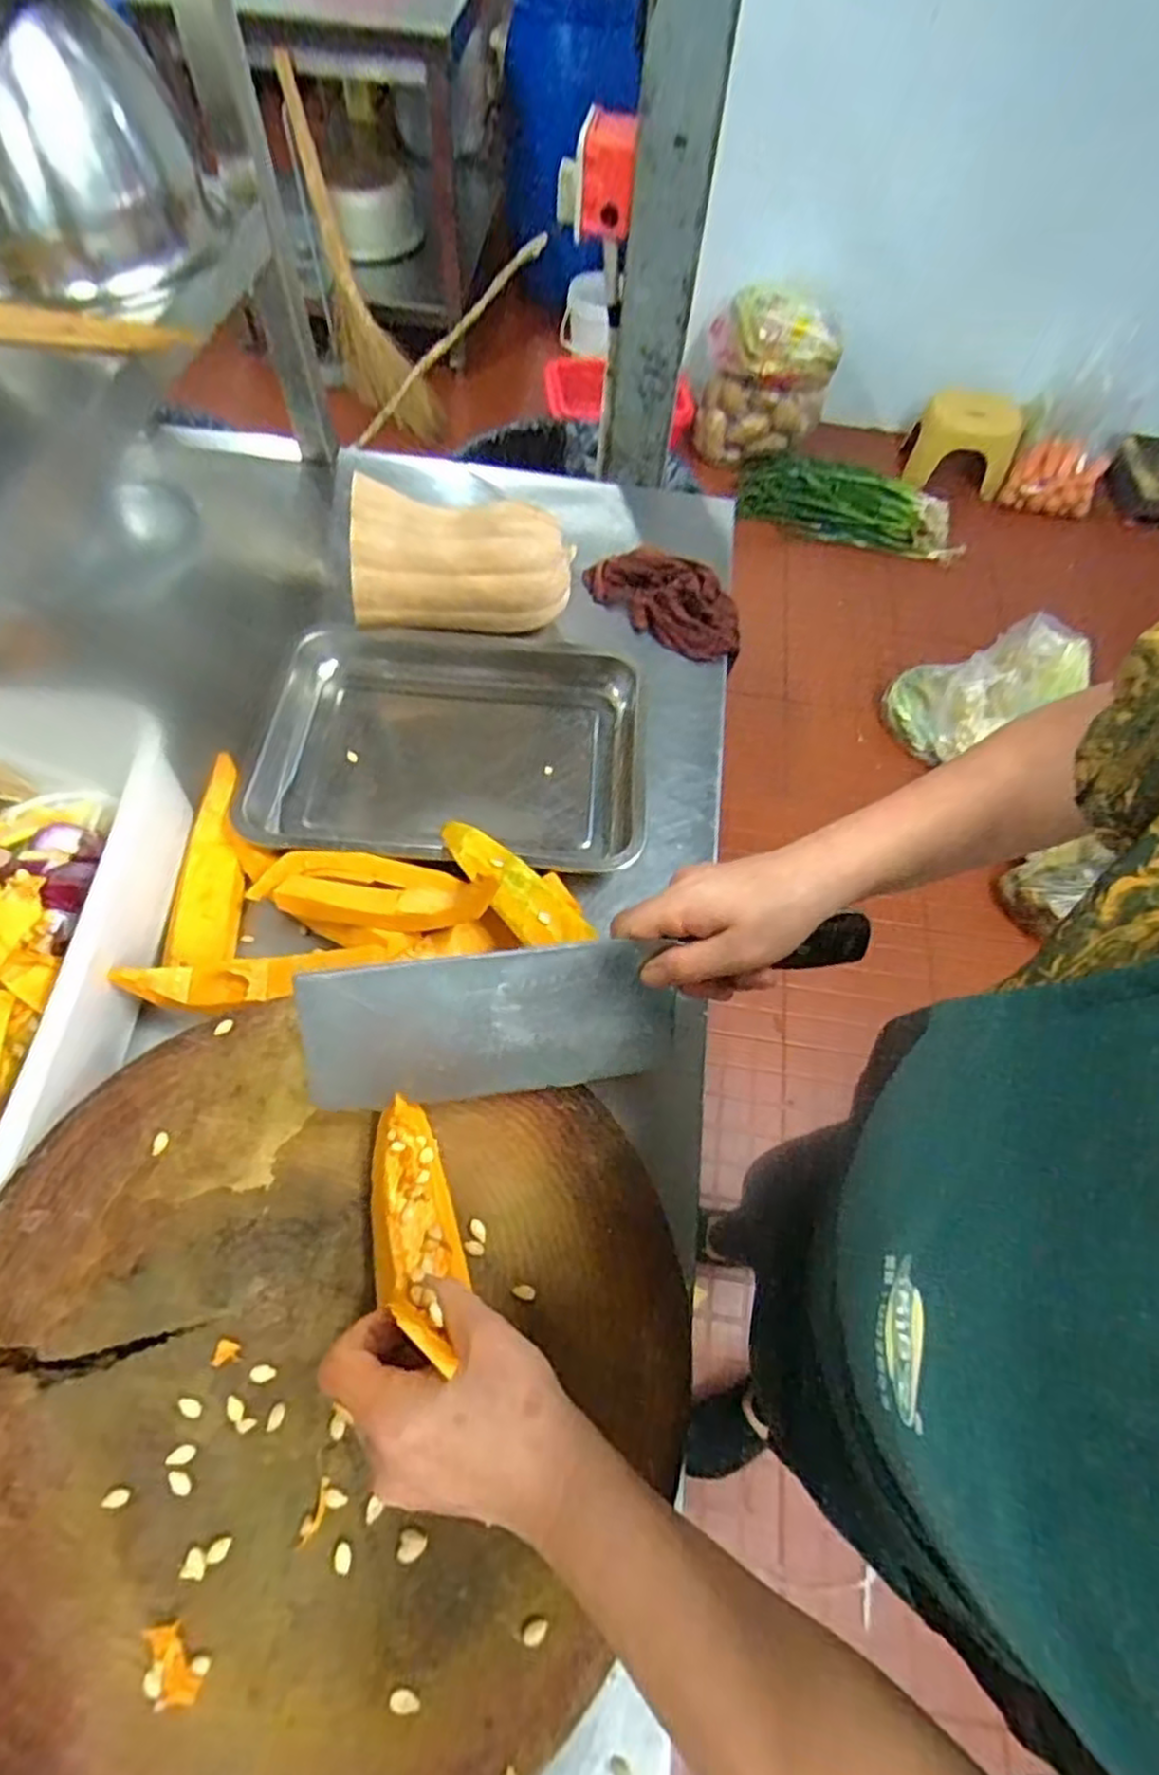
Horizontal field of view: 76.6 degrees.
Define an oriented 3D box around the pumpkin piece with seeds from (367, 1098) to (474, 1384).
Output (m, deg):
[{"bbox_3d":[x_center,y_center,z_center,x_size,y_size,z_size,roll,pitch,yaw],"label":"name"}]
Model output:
[{"bbox_3d":[-0.088,0.182,0.382,0.045,0.056,0.136,-13,41,-11],"label":"pumpkin piece with seeds"}]

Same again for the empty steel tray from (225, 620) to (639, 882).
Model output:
[{"bbox_3d":[-0.116,-0.129,0.674,0.339,0.044,0.250,5,61,-1],"label":"empty steel tray"}]

